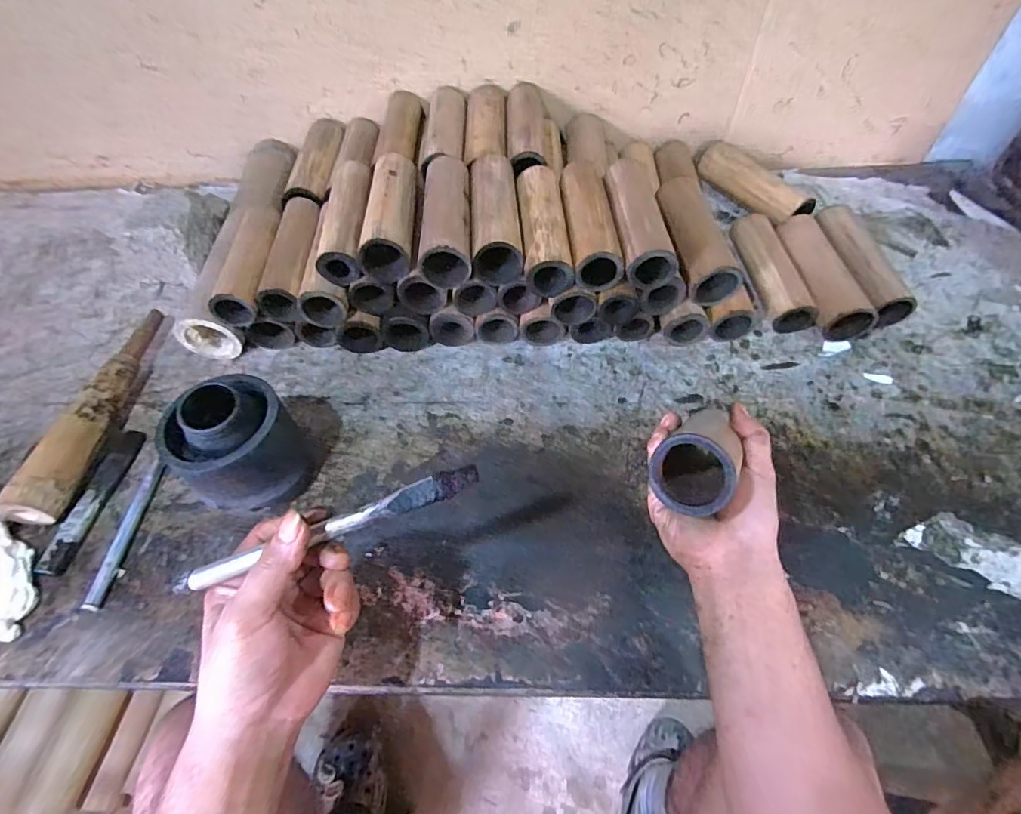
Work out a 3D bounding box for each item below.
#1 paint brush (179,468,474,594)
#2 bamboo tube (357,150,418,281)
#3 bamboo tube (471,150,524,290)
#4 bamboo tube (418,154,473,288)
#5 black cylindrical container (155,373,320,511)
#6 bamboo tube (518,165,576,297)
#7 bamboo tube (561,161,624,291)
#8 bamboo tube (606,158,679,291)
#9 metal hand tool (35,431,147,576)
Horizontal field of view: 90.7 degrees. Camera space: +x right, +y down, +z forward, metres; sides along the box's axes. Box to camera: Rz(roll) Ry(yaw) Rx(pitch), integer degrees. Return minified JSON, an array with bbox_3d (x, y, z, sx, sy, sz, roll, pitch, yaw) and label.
[{"bbox_3d":[-0.108,0.075,0.317,0.185,0.015,0.015,-20,59,-8],"label":"paint brush"},{"bbox_3d":[-0.138,-0.225,0.587,0.058,0.059,0.165,-1,53,2],"label":"bamboo tube"},{"bbox_3d":[-0.018,-0.223,0.588,0.056,0.057,0.169,-3,53,0],"label":"bamboo tube"},{"bbox_3d":[-0.071,-0.216,0.585,0.058,0.061,0.179,-1,53,1],"label":"bamboo tube"},{"bbox_3d":[-0.253,0.035,0.470,0.106,0.122,0.092,-38,62,-23],"label":"black cylindrical container"},{"bbox_3d":[0.037,-0.208,0.586,0.053,0.054,0.177,-5,53,-1],"label":"bamboo tube"},{"bbox_3d":[0.090,-0.218,0.583,0.053,0.047,0.178,-3,53,0],"label":"bamboo tube"},{"bbox_3d":[0.141,-0.213,0.576,0.057,0.053,0.179,-5,53,-1],"label":"bamboo tube"},{"bbox_3d":[-0.418,0.089,0.509,0.031,0.015,0.157,2,53,4],"label":"metal hand tool"}]

